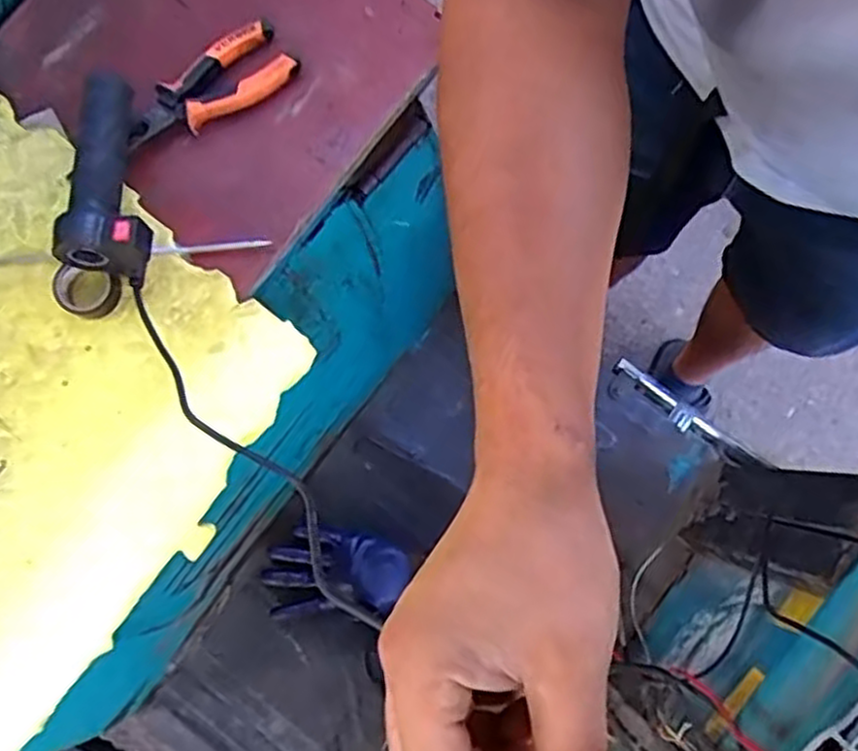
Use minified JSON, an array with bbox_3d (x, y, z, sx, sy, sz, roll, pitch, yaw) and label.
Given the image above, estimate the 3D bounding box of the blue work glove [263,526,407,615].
[{"bbox_3d":[-0.113,0.244,0.935,0.183,0.035,0.109,-3,78,0],"label":"blue work glove"}]

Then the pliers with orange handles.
[{"bbox_3d":[-0.173,-0.223,0.591,0.139,0.022,0.052,-37,80,-6],"label":"pliers with orange handles"}]

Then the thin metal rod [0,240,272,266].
[{"bbox_3d":[-0.282,-0.091,0.574,0.313,0.011,0.012,-6,78,0],"label":"thin metal rod"}]

